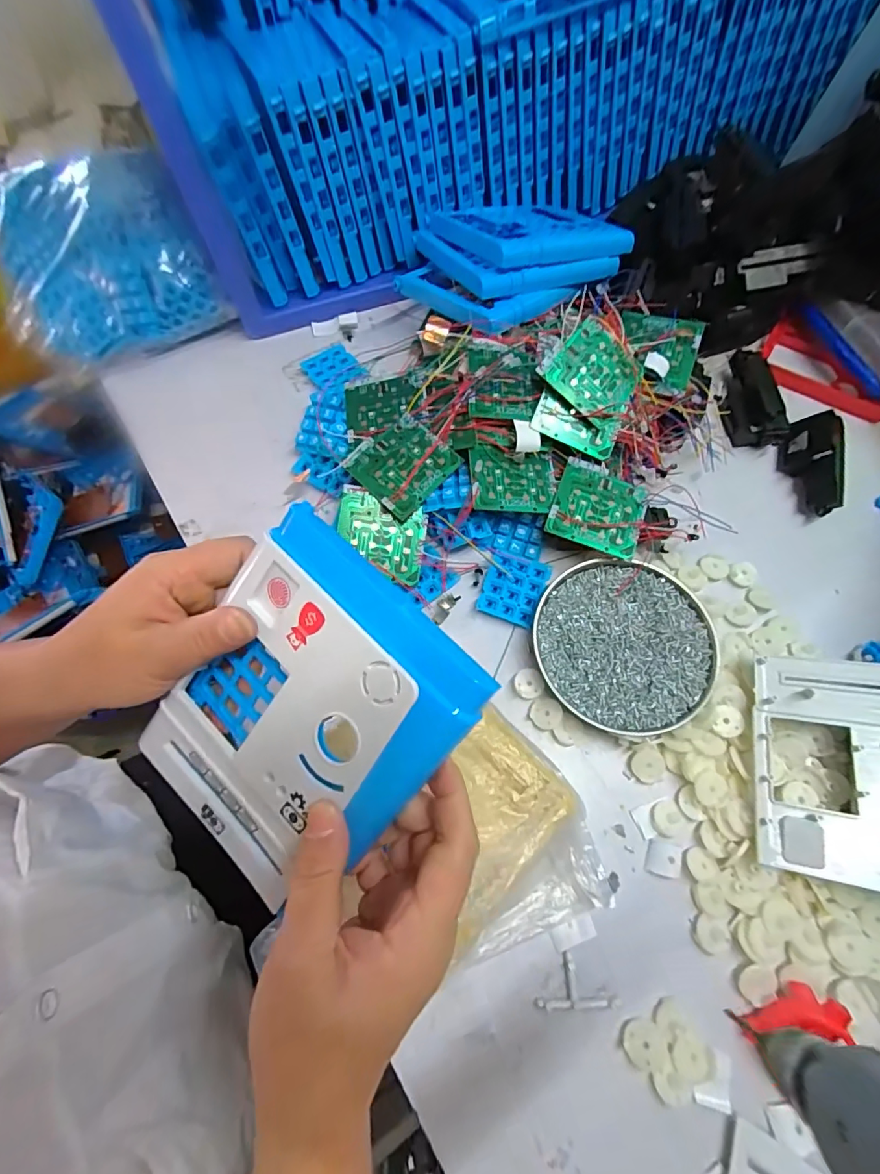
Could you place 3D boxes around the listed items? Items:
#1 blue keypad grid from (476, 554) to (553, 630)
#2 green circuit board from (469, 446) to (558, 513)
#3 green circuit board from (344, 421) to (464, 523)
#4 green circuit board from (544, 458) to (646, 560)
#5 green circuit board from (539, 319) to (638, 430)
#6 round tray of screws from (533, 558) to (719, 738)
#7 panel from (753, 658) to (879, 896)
[{"bbox_3d":[0.062,0.000,0.404,0.047,0.008,0.058,20,69,10],"label":"blue keypad grid"},{"bbox_3d":[0.061,-0.088,0.395,0.071,0.011,0.057,3,71,-10],"label":"green circuit board"},{"bbox_3d":[-0.031,-0.102,0.397,0.070,0.009,0.068,-43,72,-15],"label":"green circuit board"},{"bbox_3d":[0.129,-0.065,0.394,0.072,0.006,0.071,19,71,5],"label":"green circuit board"},{"bbox_3d":[0.128,-0.182,0.400,0.076,0.006,0.075,36,80,-9],"label":"green circuit board"},{"bbox_3d":[0.143,0.043,0.376,0.132,0.014,0.131,-1,67,2],"label":"round tray of screws"},{"bbox_3d":[0.274,0.119,0.316,0.116,0.008,0.142,3,68,23],"label":"panel"}]

